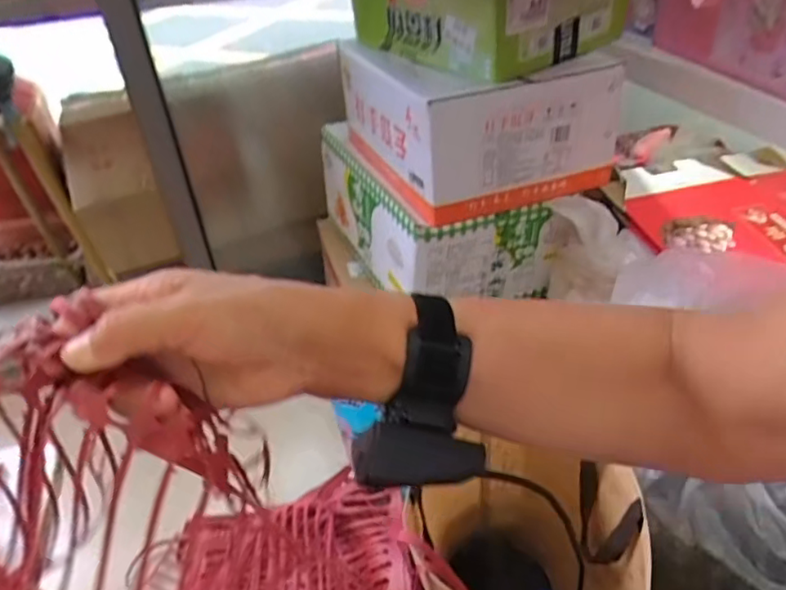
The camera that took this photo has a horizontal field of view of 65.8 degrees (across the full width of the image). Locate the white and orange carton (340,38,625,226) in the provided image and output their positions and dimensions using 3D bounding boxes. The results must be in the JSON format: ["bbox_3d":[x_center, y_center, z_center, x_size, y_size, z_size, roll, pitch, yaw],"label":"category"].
[{"bbox_3d":[0.119,-0.279,0.936,0.283,0.195,0.352,-16,37,-14],"label":"white and orange carton"}]

